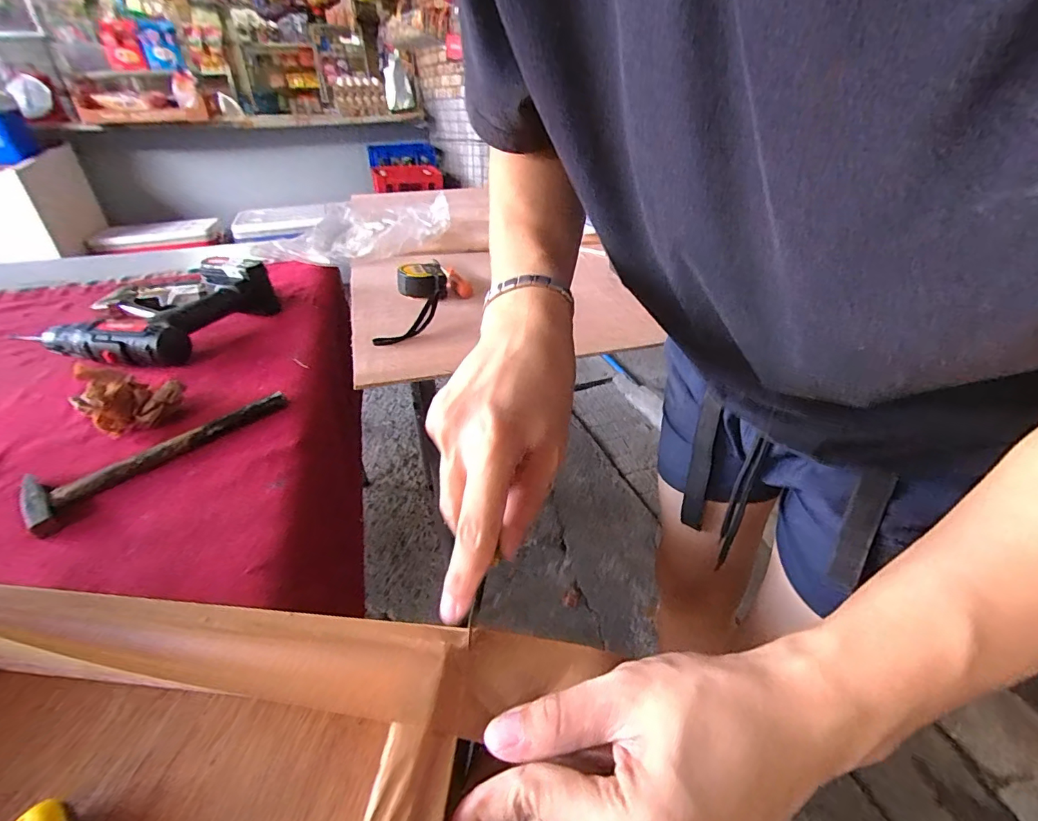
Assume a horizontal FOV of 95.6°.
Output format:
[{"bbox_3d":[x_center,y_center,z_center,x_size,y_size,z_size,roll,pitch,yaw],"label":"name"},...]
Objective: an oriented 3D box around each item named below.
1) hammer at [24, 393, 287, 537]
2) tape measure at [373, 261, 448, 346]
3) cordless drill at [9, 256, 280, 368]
[{"bbox_3d":[-0.322,0.030,0.426,0.062,0.018,0.202,20,41,27],"label":"hammer"},{"bbox_3d":[-0.139,-0.148,0.625,0.075,0.041,0.183,-2,34,-2],"label":"tape measure"},{"bbox_3d":[-0.469,-0.132,0.616,0.194,0.074,0.203,8,37,14],"label":"cordless drill"}]

